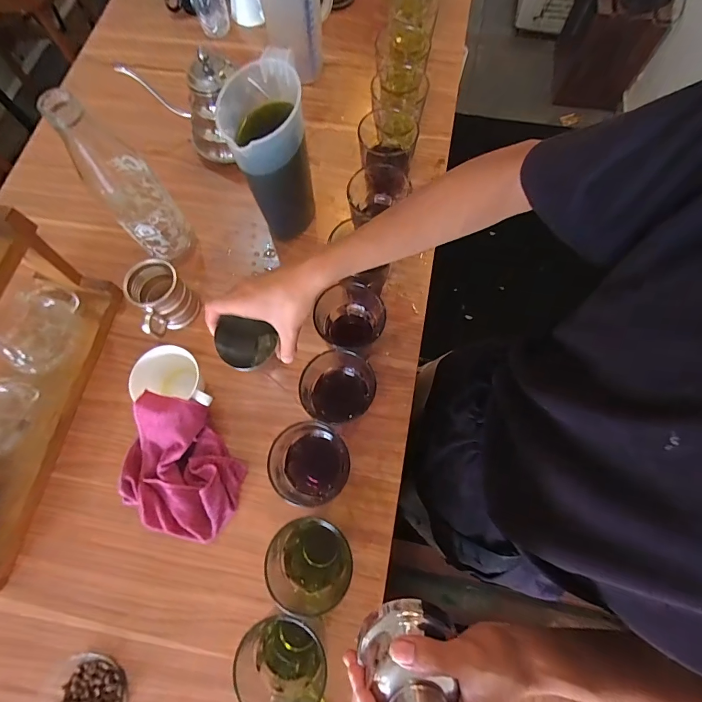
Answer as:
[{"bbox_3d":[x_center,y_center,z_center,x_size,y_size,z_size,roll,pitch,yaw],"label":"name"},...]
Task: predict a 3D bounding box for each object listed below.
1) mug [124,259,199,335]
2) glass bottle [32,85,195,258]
[{"bbox_3d":[-0.284,-0.074,0.565,0.063,0.094,0.094,30,75,10],"label":"mug"},{"bbox_3d":[-0.307,-0.227,0.527,0.071,0.257,0.091,-28,74,-8],"label":"glass bottle"}]

